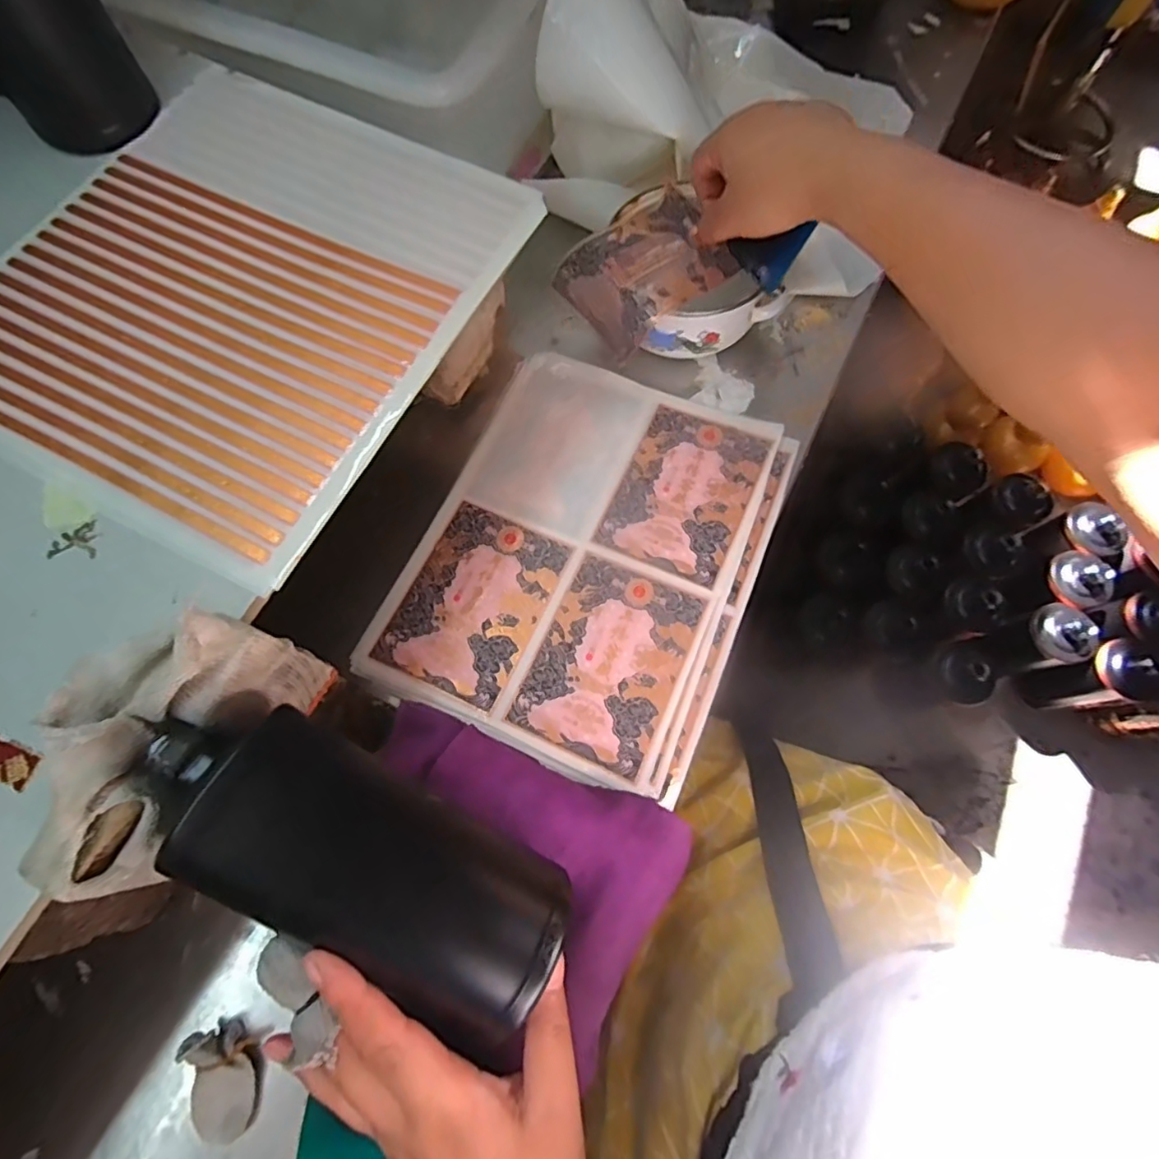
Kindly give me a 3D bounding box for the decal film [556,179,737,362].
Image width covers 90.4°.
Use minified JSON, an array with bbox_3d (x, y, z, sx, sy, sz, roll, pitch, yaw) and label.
[{"bbox_3d":[0.051,-0.241,0.447,0.108,0.047,0.099,-32,75,-10],"label":"decal film"}]

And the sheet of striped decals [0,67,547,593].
[{"bbox_3d":[-0.208,-0.179,0.350,0.266,0.006,0.298,26,74,8],"label":"sheet of striped decals"}]

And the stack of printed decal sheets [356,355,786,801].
[{"bbox_3d":[0.004,-0.025,0.431,0.237,0.019,0.297,22,74,7],"label":"stack of printed decal sheets"}]

